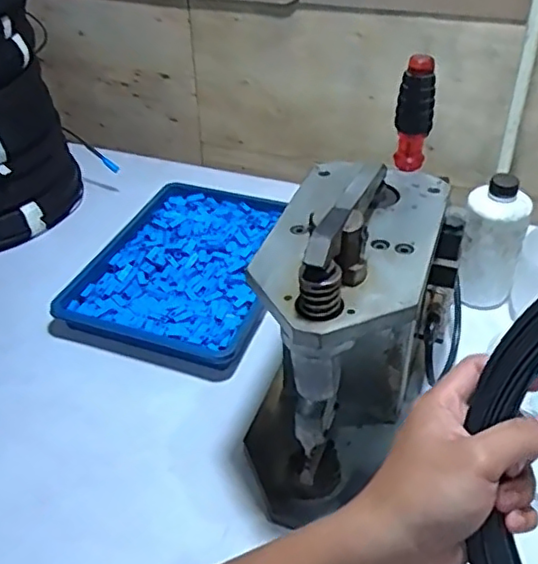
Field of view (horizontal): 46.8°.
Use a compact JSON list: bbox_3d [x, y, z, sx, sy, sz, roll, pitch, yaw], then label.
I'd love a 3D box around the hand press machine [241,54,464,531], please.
[{"bbox_3d":[0.078,0.007,0.567,0.147,0.291,0.266,15,41,20],"label":"hand press machine"}]

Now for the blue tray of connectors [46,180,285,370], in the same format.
[{"bbox_3d":[-0.098,-0.026,0.832,0.234,0.039,0.323,12,40,16],"label":"blue tray of connectors"}]

